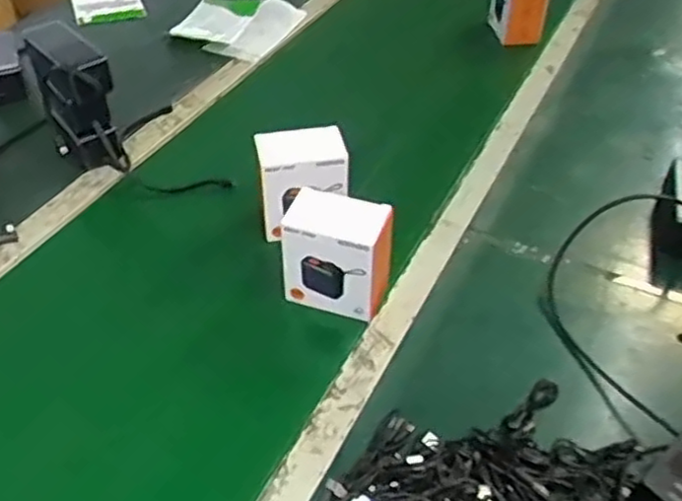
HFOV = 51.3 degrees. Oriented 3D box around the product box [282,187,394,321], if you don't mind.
[{"bbox_3d":[-0.002,0.002,0.753,0.103,0.114,0.063,13,45,15],"label":"product box"}]

